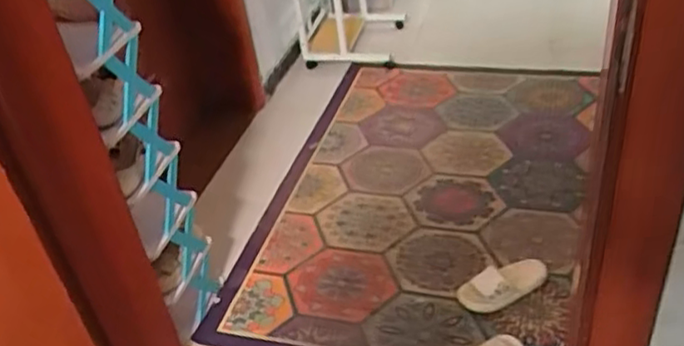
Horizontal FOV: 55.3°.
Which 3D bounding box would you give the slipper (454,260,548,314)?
[{"bbox_3d":[0.425,0.290,1.718,0.237,0.064,0.085,-14,36,-9],"label":"slipper"}]

